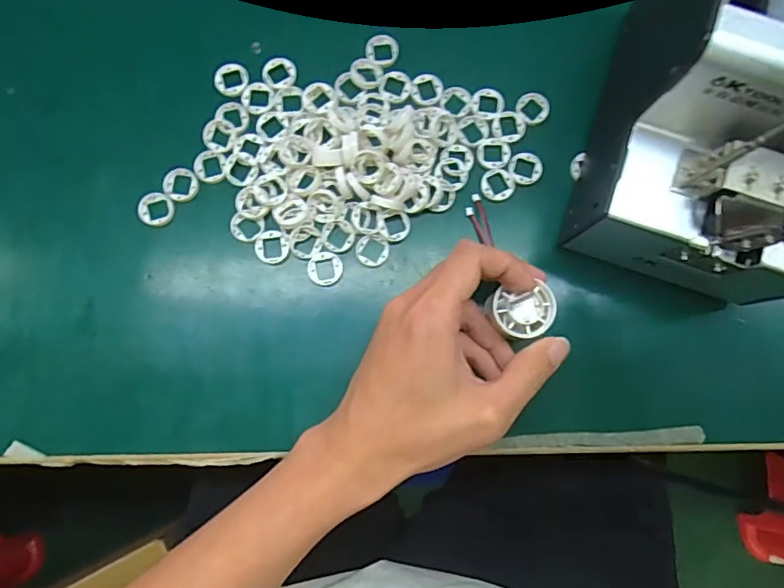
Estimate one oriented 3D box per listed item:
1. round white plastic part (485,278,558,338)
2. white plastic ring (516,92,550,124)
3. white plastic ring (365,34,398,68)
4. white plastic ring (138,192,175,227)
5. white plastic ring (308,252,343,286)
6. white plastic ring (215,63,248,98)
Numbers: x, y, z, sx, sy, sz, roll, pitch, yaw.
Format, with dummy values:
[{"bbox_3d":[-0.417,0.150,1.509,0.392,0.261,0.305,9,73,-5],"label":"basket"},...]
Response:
[{"bbox_3d":[0.079,0.009,0.321,0.039,0.012,0.032,-17,81,-5],"label":"round white plastic part"},{"bbox_3d":[0.098,-0.129,0.379,0.023,0.004,0.023,0,80,-1],"label":"white plastic ring"},{"bbox_3d":[-0.007,-0.170,0.382,0.023,0.004,0.023,0,80,-1],"label":"white plastic ring"},{"bbox_3d":[-0.156,-0.056,0.362,0.022,0.007,0.022,0,80,-1],"label":"white plastic ring"},{"bbox_3d":[-0.043,-0.017,0.356,0.022,0.004,0.022,0,80,-1],"label":"white plastic ring"},{"bbox_3d":[-0.110,-0.147,0.375,0.022,0.005,0.024,0,80,-1],"label":"white plastic ring"}]

